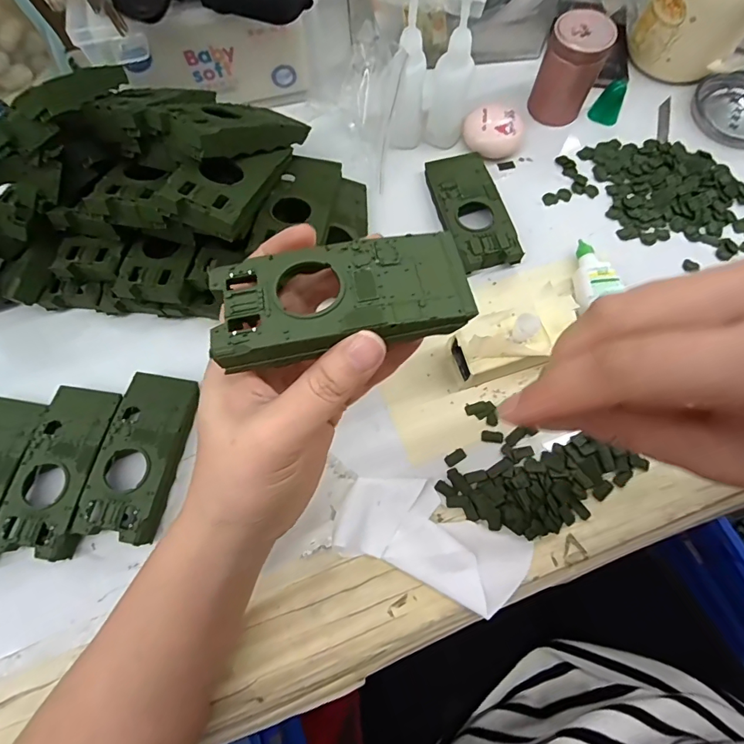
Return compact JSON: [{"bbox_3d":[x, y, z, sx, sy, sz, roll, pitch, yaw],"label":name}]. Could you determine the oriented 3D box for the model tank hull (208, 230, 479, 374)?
[{"bbox_3d":[-0.012,-0.031,0.179,0.101,0.011,0.049,-14,71,-4],"label":"model tank hull"}]

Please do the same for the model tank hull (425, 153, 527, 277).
[{"bbox_3d":[0.076,-0.124,0.336,0.046,0.019,0.103,-14,71,-3],"label":"model tank hull"}]

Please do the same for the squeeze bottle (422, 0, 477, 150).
[{"bbox_3d":[0.058,-0.222,0.324,0.037,0.103,0.026,9,71,5],"label":"squeeze bottle"}]

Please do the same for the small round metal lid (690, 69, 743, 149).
[{"bbox_3d":[0.314,-0.223,0.370,0.078,0.011,0.084,-1,71,2],"label":"small round metal lid"}]

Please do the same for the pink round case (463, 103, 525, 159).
[{"bbox_3d":[0.099,-0.194,0.356,0.048,0.024,0.037,15,72,7],"label":"pink round case"}]

